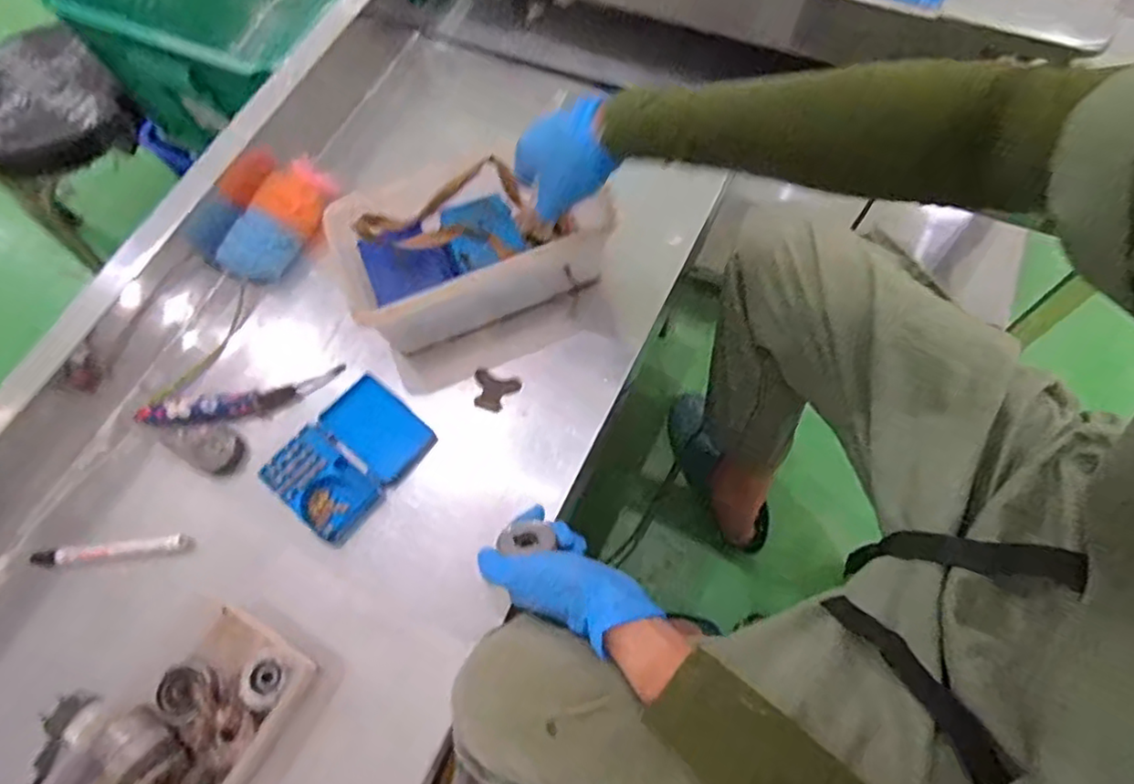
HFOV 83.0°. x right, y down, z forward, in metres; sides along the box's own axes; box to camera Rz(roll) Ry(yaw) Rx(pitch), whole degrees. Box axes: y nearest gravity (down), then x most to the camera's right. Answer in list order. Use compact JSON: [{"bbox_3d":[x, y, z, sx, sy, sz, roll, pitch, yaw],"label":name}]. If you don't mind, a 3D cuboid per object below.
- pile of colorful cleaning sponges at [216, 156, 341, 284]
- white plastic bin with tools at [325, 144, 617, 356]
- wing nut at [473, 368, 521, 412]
[{"bbox_3d":[-0.327,-0.195,0.729,0.053,0.054,0.150,29,72,14],"label":"pile of colorful cleaning sponges"},{"bbox_3d":[-0.091,-0.146,0.664,0.253,0.119,0.137,-21,68,-6],"label":"white plastic bin with tools"},{"bbox_3d":[-0.079,-0.002,0.664,0.048,0.019,0.042,20,70,11],"label":"wing nut"}]

